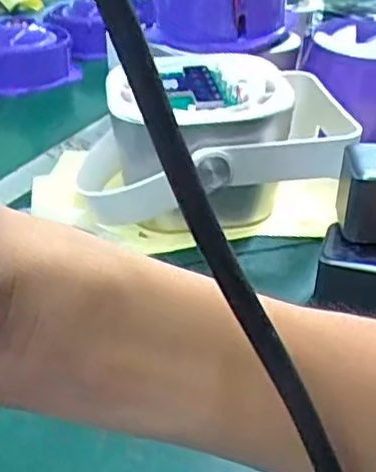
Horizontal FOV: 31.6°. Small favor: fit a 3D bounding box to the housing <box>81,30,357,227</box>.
[{"bbox_3d":[0.018,-0.076,0.564,0.207,0.130,0.185,-9,39,-10],"label":"housing"}]

